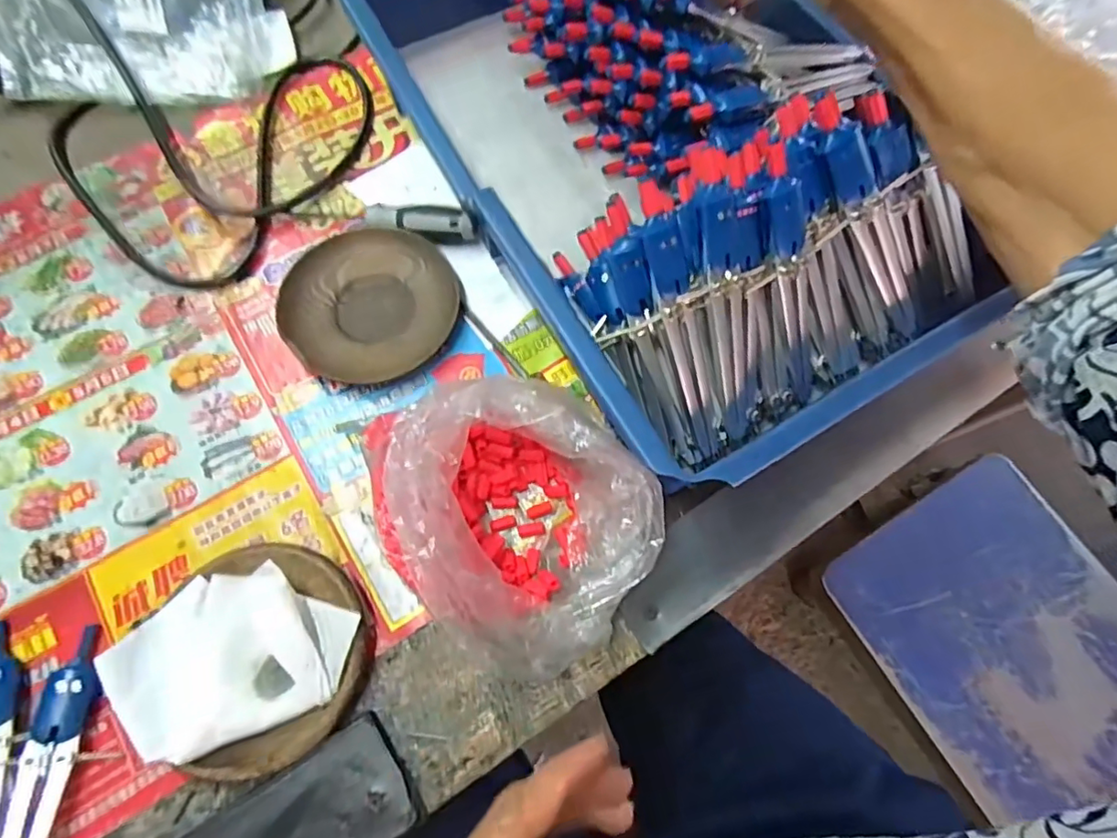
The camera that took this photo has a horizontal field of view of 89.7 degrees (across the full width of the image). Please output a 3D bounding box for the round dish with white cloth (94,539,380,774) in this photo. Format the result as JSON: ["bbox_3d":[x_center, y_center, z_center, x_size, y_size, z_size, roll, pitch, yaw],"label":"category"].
[{"bbox_3d":[-0.160,0.123,0.291,0.111,0.034,0.108,1,70,-2],"label":"round dish with white cloth"}]

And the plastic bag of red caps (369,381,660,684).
[{"bbox_3d":[-0.016,0.055,0.298,0.130,0.087,0.145,-31,74,-12],"label":"plastic bag of red caps"}]

